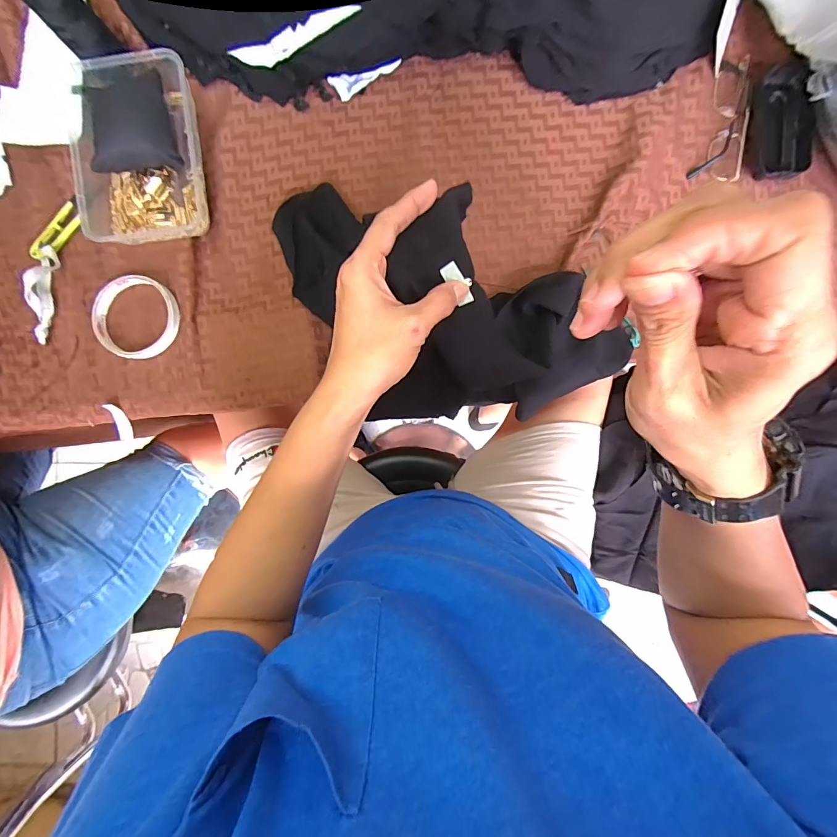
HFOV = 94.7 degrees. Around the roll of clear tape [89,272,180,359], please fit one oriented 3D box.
[{"bbox_3d":[-0.294,-0.106,0.404,0.083,0.014,0.085,0,89,1],"label":"roll of clear tape"}]

